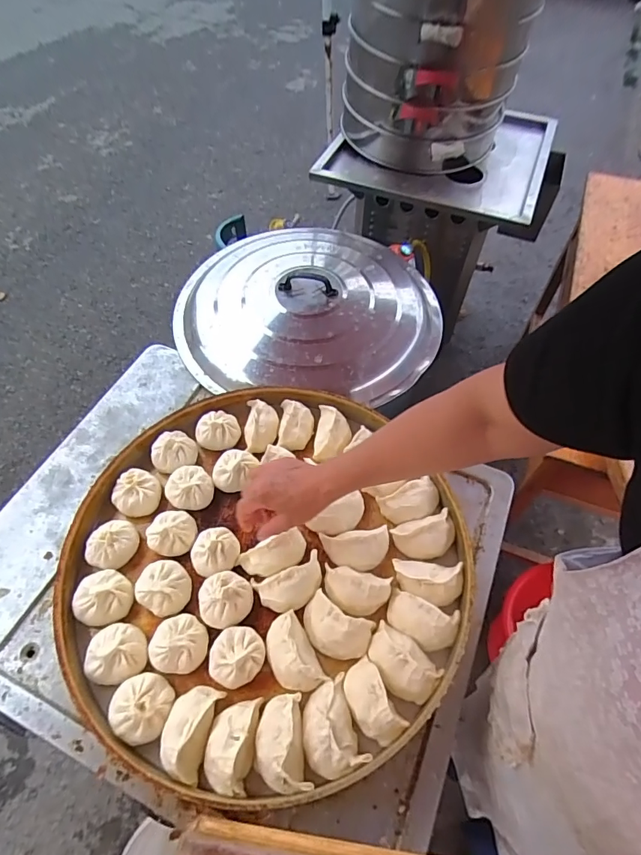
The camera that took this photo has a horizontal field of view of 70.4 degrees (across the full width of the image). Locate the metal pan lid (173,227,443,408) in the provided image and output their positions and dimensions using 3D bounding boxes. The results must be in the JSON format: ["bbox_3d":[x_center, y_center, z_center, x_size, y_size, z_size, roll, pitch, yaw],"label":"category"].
[{"bbox_3d":[-0.021,-0.266,0.957,0.542,0.085,0.463,-1,56,2],"label":"metal pan lid"}]

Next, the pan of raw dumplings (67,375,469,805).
[{"bbox_3d":[-0.065,0.170,0.637,0.485,0.067,0.524,-1,56,2],"label":"pan of raw dumplings"}]

